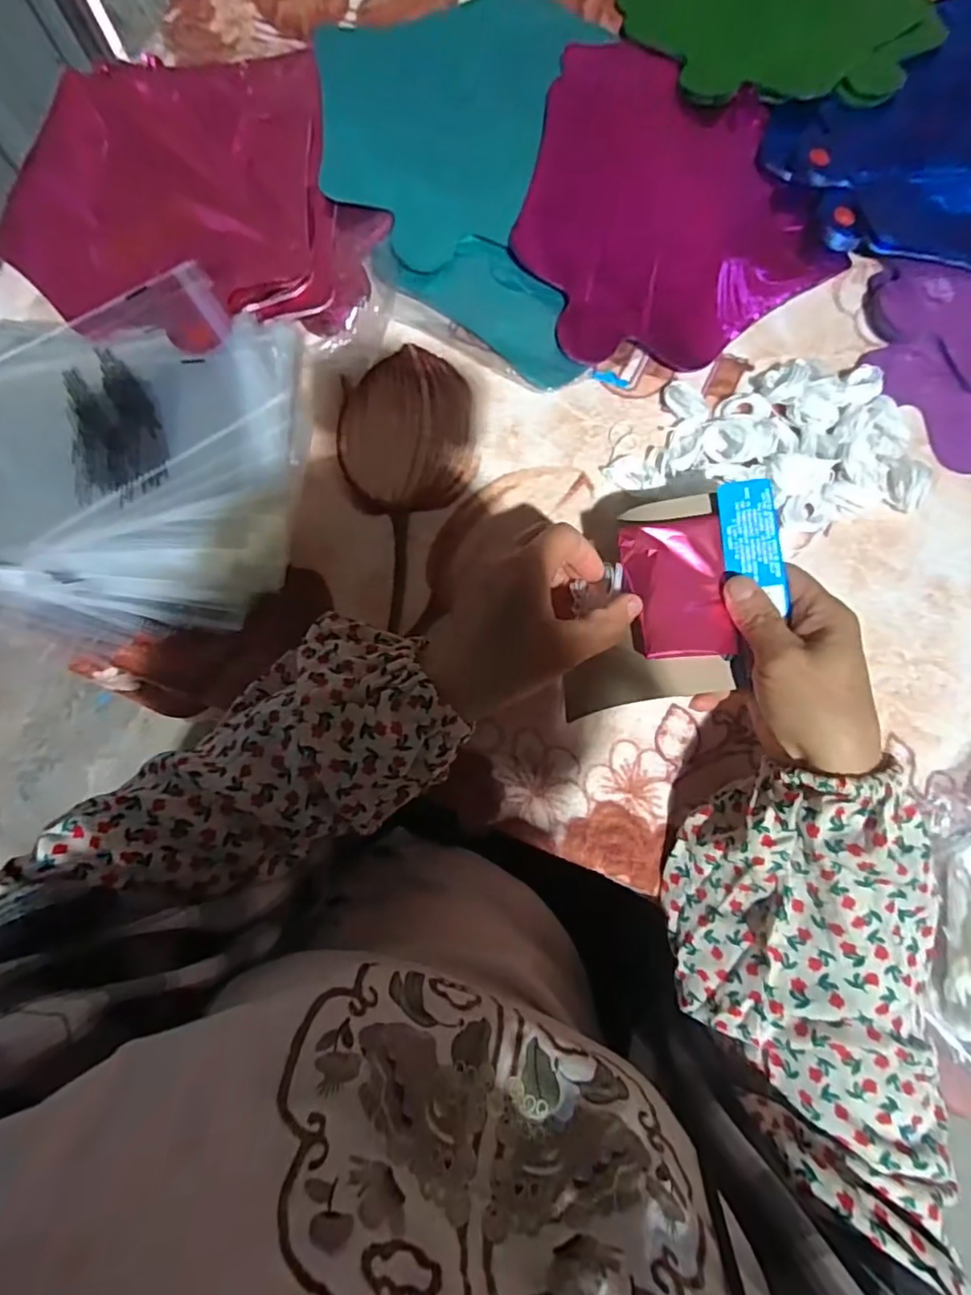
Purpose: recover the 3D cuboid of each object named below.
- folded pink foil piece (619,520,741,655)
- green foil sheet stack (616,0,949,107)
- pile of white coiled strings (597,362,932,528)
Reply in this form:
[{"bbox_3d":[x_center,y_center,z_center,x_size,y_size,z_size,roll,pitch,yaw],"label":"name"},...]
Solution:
[{"bbox_3d":[0.109,-0.034,0.329,0.057,0.014,0.079,-7,80,0],"label":"folded pink foil piece"},{"bbox_3d":[0.231,-0.520,0.461,0.232,0.016,0.232,2,80,1],"label":"green foil sheet stack"},{"bbox_3d":[0.183,-0.132,0.391,0.189,0.020,0.111,-10,80,-1],"label":"pile of white coiled strings"}]

